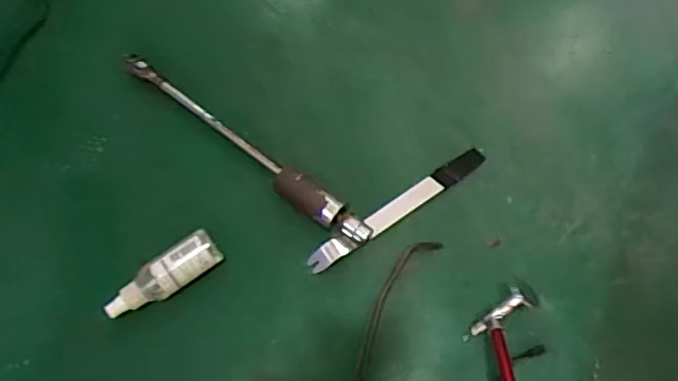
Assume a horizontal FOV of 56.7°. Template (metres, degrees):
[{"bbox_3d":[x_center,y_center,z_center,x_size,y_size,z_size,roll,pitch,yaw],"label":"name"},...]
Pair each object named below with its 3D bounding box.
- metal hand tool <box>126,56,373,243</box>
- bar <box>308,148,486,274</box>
[{"bbox_3d":[-0.118,-0.055,0.757,0.380,0.041,0.048,35,76,12],"label":"metal hand tool"},{"bbox_3d":[0.071,0.020,0.744,0.242,0.012,0.027,-32,73,-9],"label":"bar"}]

